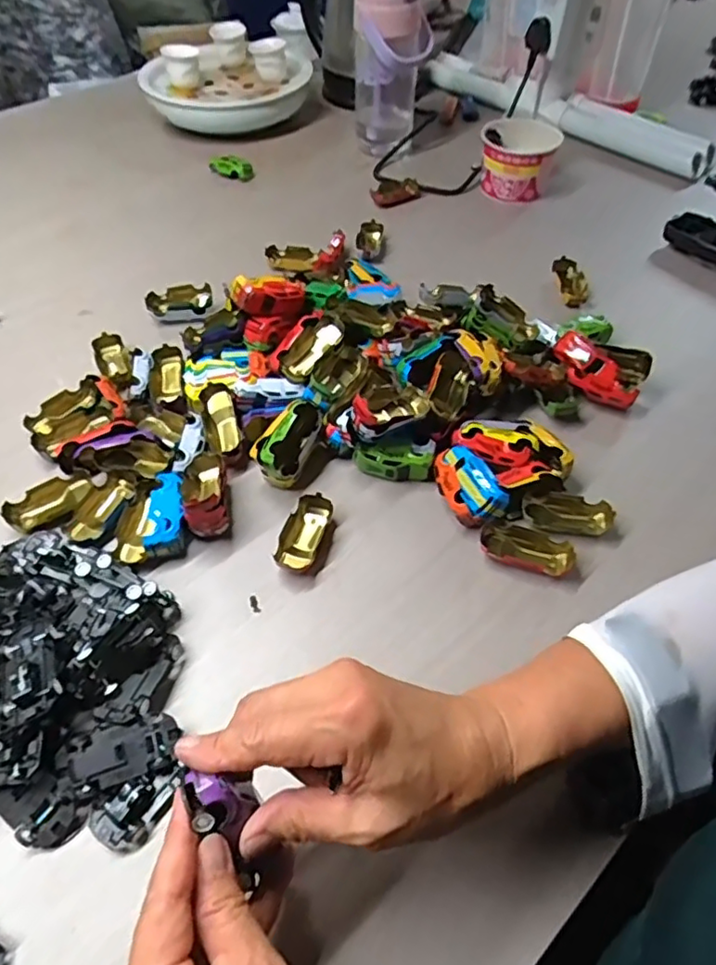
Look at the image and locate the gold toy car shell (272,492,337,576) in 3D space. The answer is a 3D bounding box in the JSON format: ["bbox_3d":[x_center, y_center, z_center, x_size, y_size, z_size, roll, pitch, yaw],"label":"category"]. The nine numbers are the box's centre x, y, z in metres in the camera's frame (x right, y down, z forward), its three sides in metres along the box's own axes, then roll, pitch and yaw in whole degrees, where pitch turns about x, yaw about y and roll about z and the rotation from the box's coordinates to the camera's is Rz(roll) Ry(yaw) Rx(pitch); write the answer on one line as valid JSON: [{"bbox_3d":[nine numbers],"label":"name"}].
[{"bbox_3d":[-0.037,0.039,0.450,0.034,0.017,0.061,13,51,10],"label":"gold toy car shell"}]

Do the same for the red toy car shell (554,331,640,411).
[{"bbox_3d":[0.203,-0.096,0.523,0.035,0.024,0.080,-32,75,-24],"label":"red toy car shell"}]

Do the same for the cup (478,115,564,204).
[{"bbox_3d":[0.192,-0.387,0.737,0.089,0.069,0.091,6,50,5],"label":"cup"}]

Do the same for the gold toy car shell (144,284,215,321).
[{"bbox_3d":[-0.180,-0.181,0.620,0.063,0.025,0.028,-1,50,-2],"label":"gold toy car shell"}]

